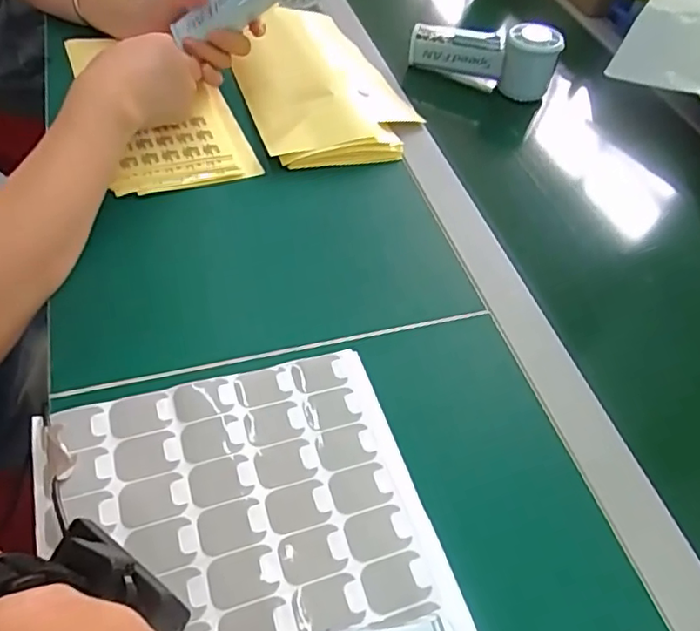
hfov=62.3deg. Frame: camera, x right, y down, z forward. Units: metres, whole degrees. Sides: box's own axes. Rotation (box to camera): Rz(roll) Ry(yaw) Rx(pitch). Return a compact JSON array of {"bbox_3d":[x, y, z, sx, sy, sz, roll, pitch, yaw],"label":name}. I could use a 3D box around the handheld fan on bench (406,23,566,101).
[{"bbox_3d":[0.146,-0.282,0.624,0.153,0.061,0.047,18,51,5],"label":"handheld fan on bench"}]

